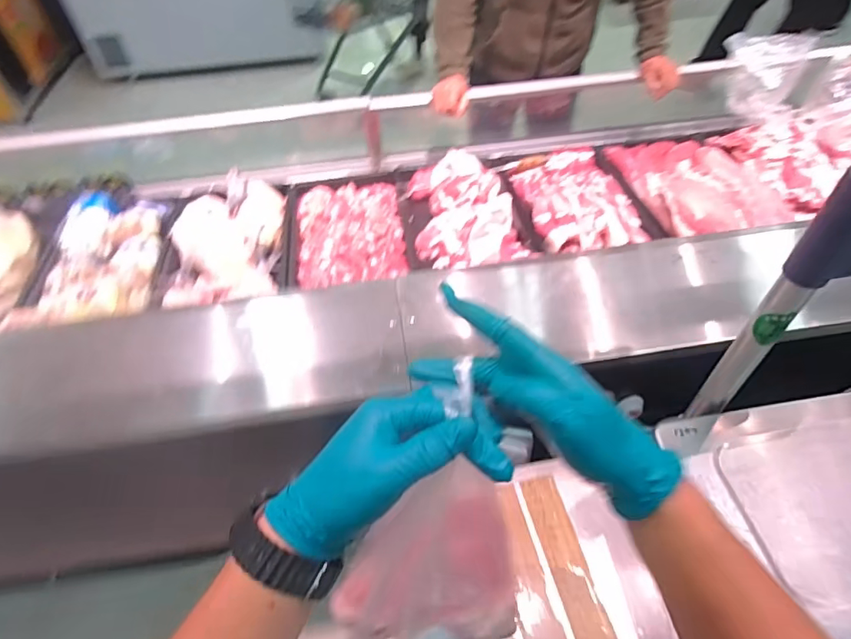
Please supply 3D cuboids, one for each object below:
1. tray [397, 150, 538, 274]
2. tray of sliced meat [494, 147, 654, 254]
[{"bbox_3d":[0.093,-0.296,1.370,0.304,0.096,0.457,-8,49,-3],"label":"tray"},{"bbox_3d":[0.386,-0.328,1.358,0.303,0.078,0.477,-8,49,-3],"label":"tray of sliced meat"}]

